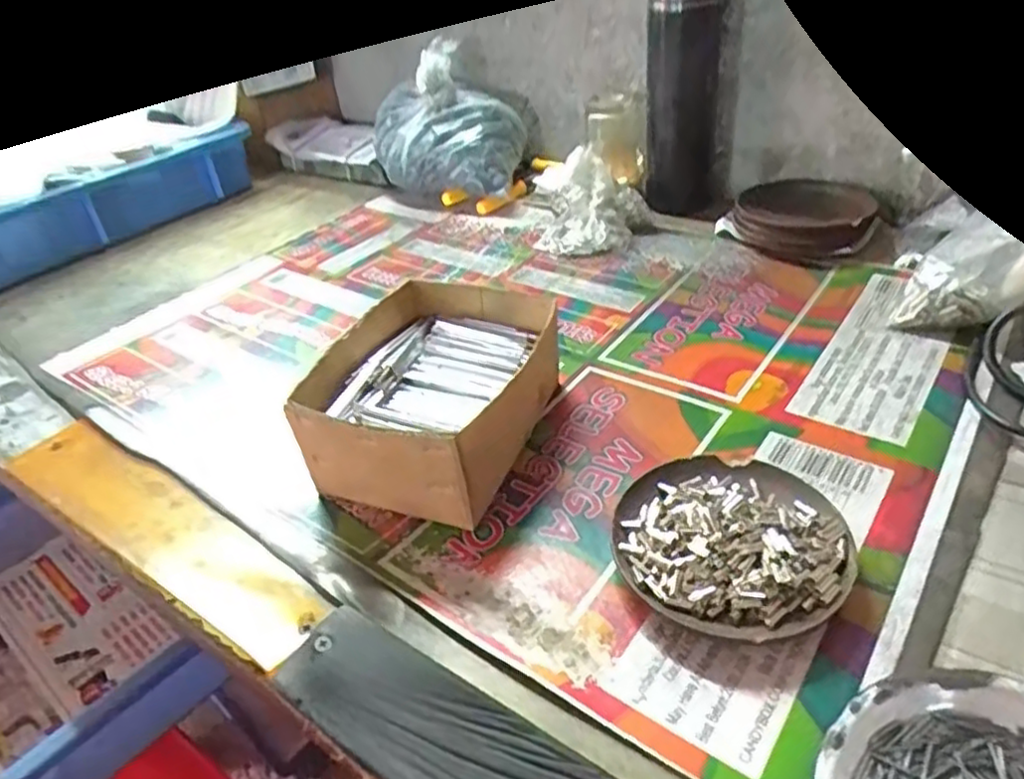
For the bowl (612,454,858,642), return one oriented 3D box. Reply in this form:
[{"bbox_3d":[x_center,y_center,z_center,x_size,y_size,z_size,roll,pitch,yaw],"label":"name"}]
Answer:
[{"bbox_3d":[0.112,0.075,0.358,0.110,0.026,0.108,-4,37,3],"label":"bowl"}]

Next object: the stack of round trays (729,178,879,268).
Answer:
[{"bbox_3d":[0.267,-0.156,0.631,0.108,0.034,0.106,-32,44,-30],"label":"stack of round trays"}]

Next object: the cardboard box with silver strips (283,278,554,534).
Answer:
[{"bbox_3d":[-0.046,0.002,0.439,0.124,0.069,0.153,7,39,17],"label":"cardboard box with silver strips"}]

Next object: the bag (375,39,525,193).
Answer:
[{"bbox_3d":[-0.068,-0.284,0.770,0.167,0.143,0.160,-10,37,-5],"label":"bag"}]

